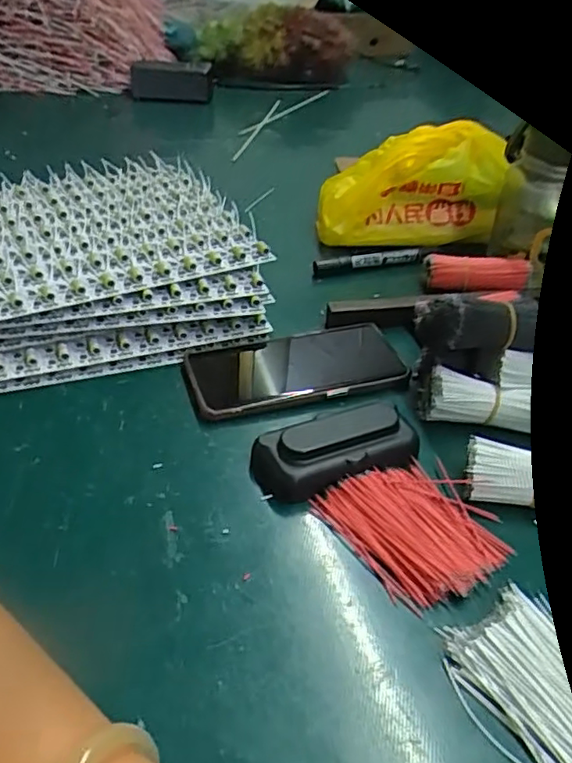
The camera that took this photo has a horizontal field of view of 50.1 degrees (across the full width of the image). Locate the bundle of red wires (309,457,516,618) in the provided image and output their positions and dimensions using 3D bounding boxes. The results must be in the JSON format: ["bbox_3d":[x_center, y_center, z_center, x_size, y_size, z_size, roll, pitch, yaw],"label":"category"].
[{"bbox_3d":[0.078,0.084,0.361,0.081,0.014,0.093,-20,45,-27],"label":"bundle of red wires"}]

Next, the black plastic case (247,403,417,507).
[{"bbox_3d":[0.033,0.045,0.393,0.104,0.031,0.041,-11,41,-18],"label":"black plastic case"}]

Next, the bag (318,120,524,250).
[{"bbox_3d":[0.127,-0.196,0.624,0.188,0.110,0.070,11,39,9],"label":"bag"}]

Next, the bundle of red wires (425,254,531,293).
[{"bbox_3d":[0.175,-0.098,0.560,0.088,0.023,0.031,10,39,8],"label":"bundle of red wires"}]

